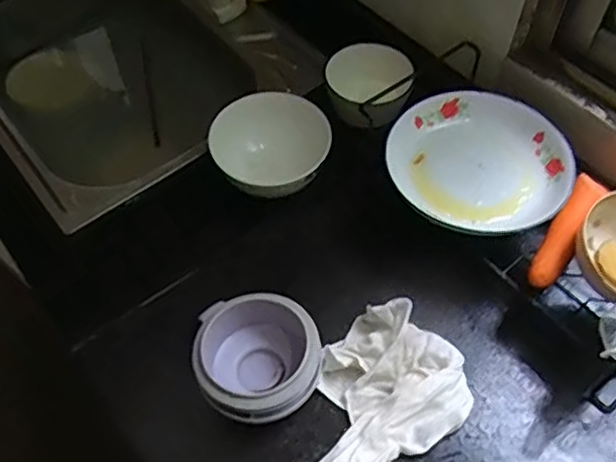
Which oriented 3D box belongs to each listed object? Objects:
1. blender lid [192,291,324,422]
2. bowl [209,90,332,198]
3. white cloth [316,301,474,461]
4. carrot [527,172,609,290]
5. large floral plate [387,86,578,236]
[{"bbox_3d":[-0.046,0.120,0.589,0.110,0.067,0.113,-21,57,-14],"label":"blender lid"},{"bbox_3d":[-0.042,-0.097,0.714,0.127,0.049,0.125,0,54,0],"label":"bowl"},{"bbox_3d":[0.047,0.171,0.570,0.138,0.033,0.224,36,62,23],"label":"white cloth"},{"bbox_3d":[0.250,-0.002,0.608,0.030,0.026,0.134,29,60,19],"label":"carrot"},{"bbox_3d":[0.180,-0.073,0.664,0.181,0.035,0.178,0,54,0],"label":"large floral plate"}]

